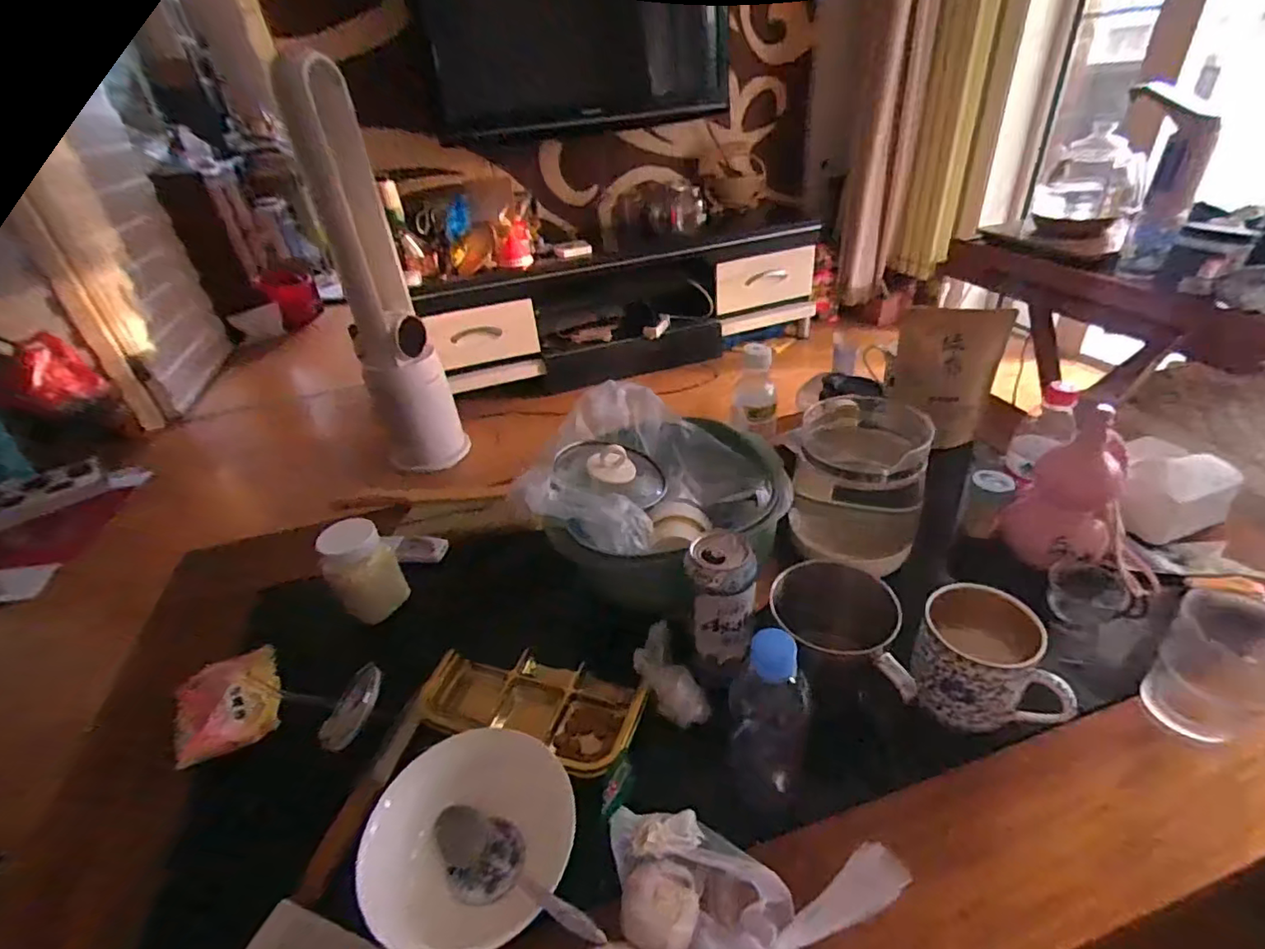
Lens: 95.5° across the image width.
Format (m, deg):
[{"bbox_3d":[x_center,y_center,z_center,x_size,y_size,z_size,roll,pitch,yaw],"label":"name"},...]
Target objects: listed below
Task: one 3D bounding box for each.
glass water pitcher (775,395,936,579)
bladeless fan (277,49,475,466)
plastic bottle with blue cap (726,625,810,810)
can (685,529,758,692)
[{"bbox_3d":[0.268,0.018,0.687,0.138,0.166,0.156,13,39,26],"label":"glass water pitcher"},{"bbox_3d":[-0.648,-0.464,1.452,0.202,0.966,0.246,-20,37,-19],"label":"bladeless fan"},{"bbox_3d":[0.112,0.202,0.470,0.059,0.212,0.055,7,37,18],"label":"plastic bottle with blue cap"},{"bbox_3d":[0.083,0.122,0.531,0.058,0.125,0.066,-3,35,5],"label":"can"}]

